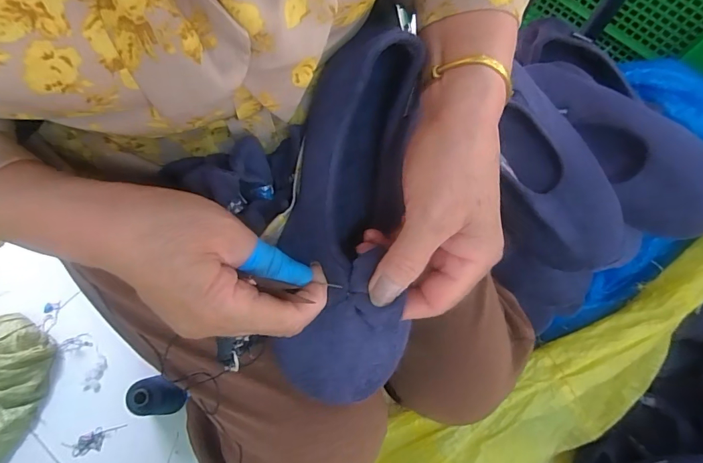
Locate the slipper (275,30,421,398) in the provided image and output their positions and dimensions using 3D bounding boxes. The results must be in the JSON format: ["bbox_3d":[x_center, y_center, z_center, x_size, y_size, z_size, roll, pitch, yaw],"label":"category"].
[{"bbox_3d":[-0.001,-0.009,0.271,0.079,0.051,0.222,6,86,0],"label":"slipper"}]

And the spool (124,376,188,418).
[{"bbox_3d":[-0.298,0.257,0.656,0.069,0.112,0.055,-8,71,-5],"label":"spool"}]

